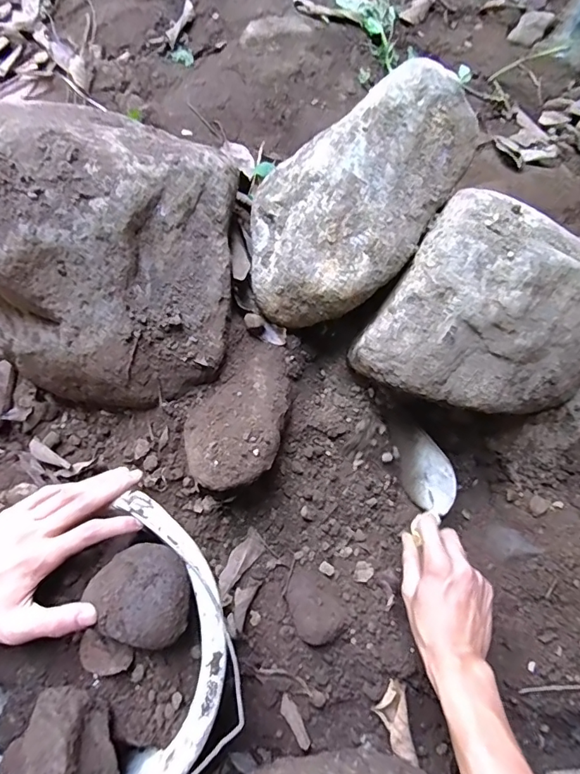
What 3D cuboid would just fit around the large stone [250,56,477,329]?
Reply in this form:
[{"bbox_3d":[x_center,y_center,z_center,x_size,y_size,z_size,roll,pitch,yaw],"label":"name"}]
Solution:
[{"bbox_3d":[0.059,-0.206,0.517,0.191,0.165,0.259,34,74,9],"label":"large stone"}]

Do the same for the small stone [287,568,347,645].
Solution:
[{"bbox_3d":[0.025,0.243,0.515,0.051,0.035,0.072,-30,75,-11],"label":"small stone"}]

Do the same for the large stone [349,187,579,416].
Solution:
[{"bbox_3d":[0.212,-0.064,0.479,0.223,0.142,0.204,34,74,9],"label":"large stone"}]

